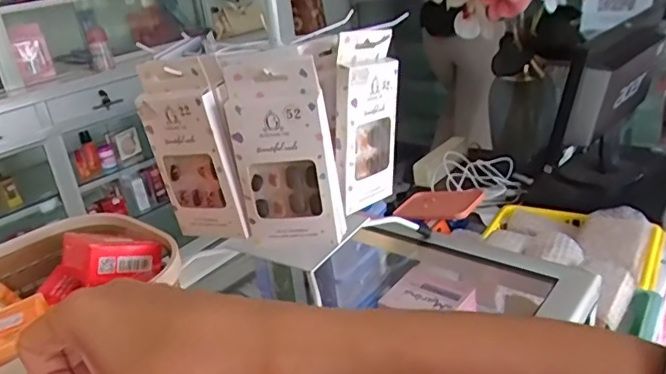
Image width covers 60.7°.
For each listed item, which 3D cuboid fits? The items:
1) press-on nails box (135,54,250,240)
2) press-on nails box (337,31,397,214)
[{"bbox_3d":[-0.107,-0.026,0.439,0.074,0.144,0.018,0,21,28],"label":"press-on nails box"},{"bbox_3d":[0.029,-0.053,0.461,0.014,0.142,0.065,13,24,39],"label":"press-on nails box"}]

